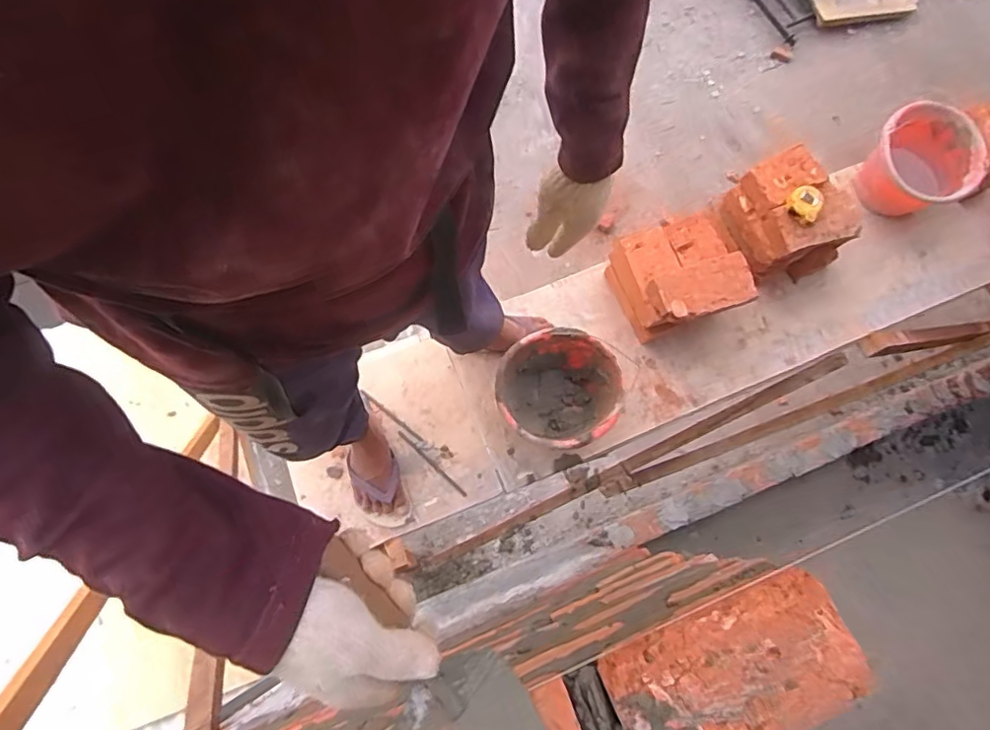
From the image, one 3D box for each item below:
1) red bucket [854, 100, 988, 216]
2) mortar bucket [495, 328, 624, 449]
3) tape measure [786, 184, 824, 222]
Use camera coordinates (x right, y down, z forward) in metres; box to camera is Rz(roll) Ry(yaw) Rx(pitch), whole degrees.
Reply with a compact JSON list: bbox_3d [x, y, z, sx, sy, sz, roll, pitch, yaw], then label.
[{"bbox_3d":[0.993,-0.463,1.333,0.205,0.189,0.223,0,72,-1],"label":"red bucket"},{"bbox_3d":[0.130,0.063,1.181,0.233,0.193,0.234,0,72,-1],"label":"mortar bucket"},{"bbox_3d":[0.627,-0.331,1.145,0.063,0.029,0.065,0,72,-1],"label":"tape measure"}]

